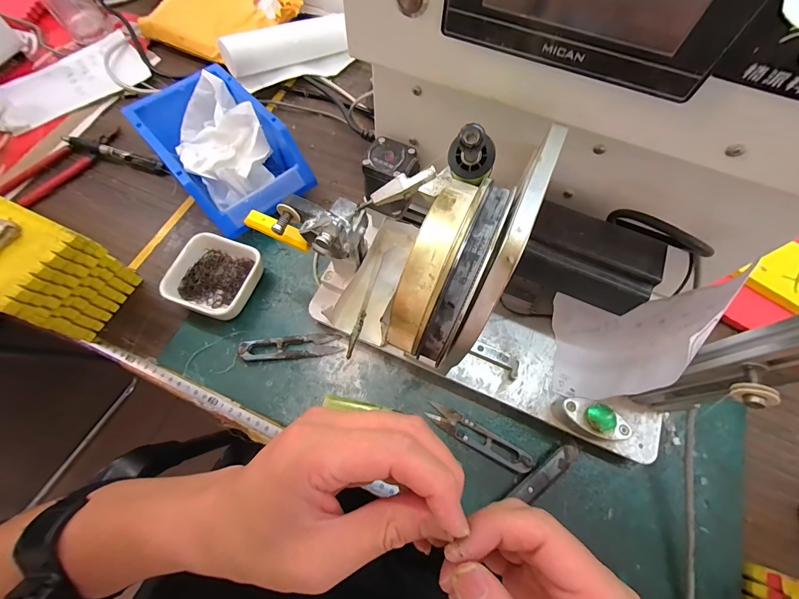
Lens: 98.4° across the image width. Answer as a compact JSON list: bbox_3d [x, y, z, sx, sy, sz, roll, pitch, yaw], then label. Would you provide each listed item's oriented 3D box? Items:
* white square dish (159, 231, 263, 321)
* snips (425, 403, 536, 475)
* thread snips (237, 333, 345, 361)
[{"bbox_3d":[-0.194,-0.023,0.369,0.081,0.032,0.083,19,68,7],"label":"white square dish"},{"bbox_3d":[0.073,0.129,0.322,0.101,0.013,0.022,30,72,9],"label":"snips"},{"bbox_3d":[-0.110,0.048,0.349,0.097,0.013,0.024,-6,70,-3],"label":"thread snips"}]

